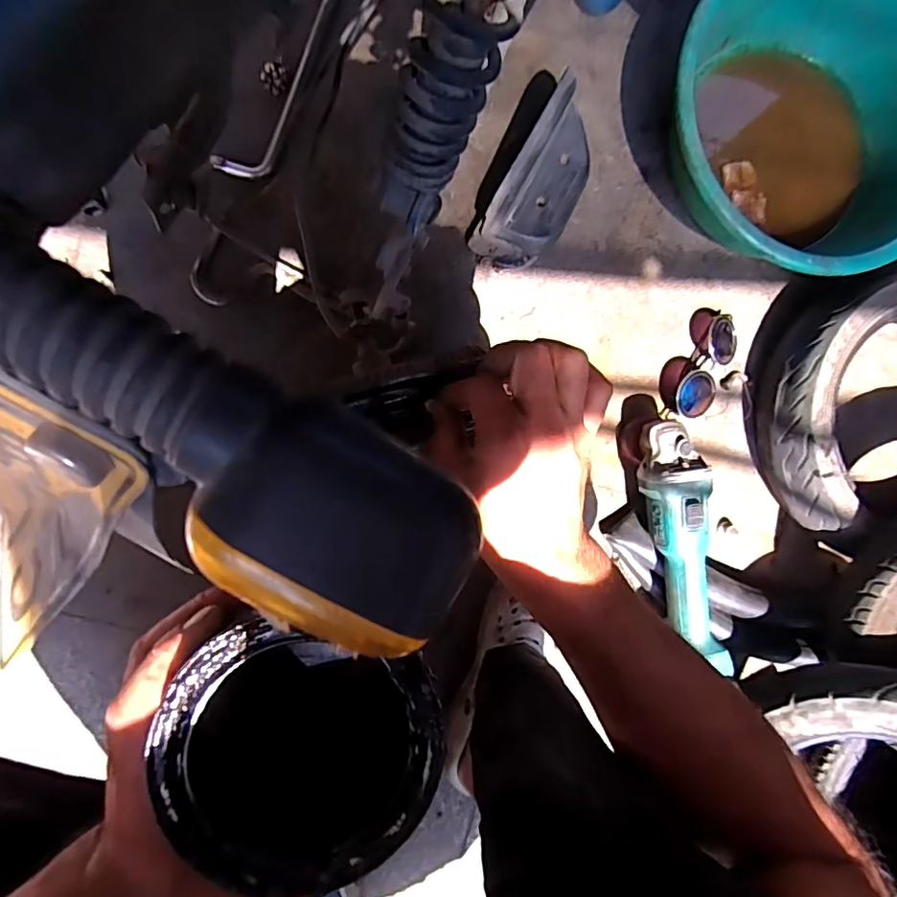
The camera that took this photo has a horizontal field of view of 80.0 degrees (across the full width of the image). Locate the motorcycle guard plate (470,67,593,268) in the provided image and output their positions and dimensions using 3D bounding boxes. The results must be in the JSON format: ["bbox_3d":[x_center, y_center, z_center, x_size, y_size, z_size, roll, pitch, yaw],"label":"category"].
[{"bbox_3d":[0.111,-0.299,0.602,0.085,0.087,0.198,31,88,-6],"label":"motorcycle guard plate"}]

